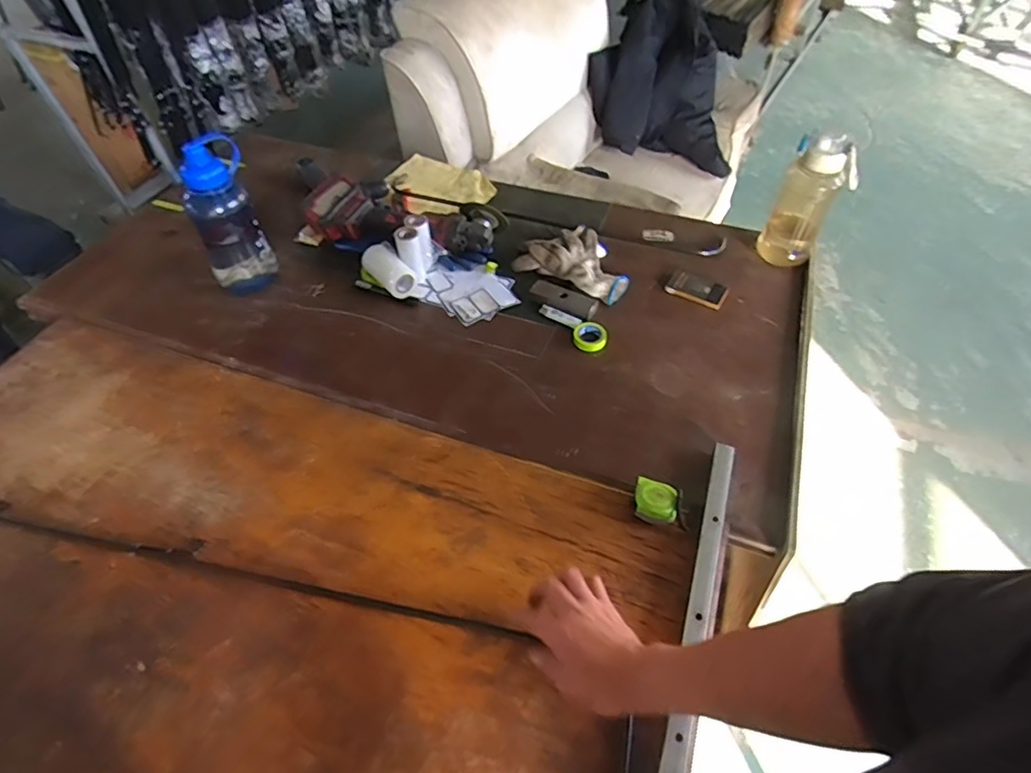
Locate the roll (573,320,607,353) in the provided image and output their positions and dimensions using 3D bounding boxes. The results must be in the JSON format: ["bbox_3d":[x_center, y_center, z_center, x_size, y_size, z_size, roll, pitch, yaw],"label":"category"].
[{"bbox_3d":[0.126,-0.087,0.949,0.053,0.016,0.056,0,52,0],"label":"roll"}]

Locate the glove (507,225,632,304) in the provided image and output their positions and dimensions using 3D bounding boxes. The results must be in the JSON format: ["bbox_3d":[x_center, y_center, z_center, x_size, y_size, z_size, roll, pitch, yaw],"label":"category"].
[{"bbox_3d":[0.125,-0.246,1.053,0.205,0.032,0.144,23,55,18],"label":"glove"}]

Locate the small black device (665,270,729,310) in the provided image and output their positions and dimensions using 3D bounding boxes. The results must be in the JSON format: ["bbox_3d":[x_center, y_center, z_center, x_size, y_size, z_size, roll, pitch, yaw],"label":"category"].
[{"bbox_3d":[0.330,-0.179,1.016,0.102,0.013,0.053,23,55,18],"label":"small black device"}]

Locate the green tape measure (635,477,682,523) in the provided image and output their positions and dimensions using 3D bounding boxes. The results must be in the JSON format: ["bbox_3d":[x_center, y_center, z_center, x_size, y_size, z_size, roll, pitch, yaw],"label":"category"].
[{"bbox_3d":[0.186,0.154,0.741,0.054,0.033,0.054,14,53,12],"label":"green tape measure"}]

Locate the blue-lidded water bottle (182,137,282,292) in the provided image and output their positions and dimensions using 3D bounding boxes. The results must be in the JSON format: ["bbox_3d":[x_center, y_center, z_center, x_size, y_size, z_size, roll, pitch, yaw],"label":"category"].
[{"bbox_3d":[-0.512,-0.301,0.989,0.117,0.251,0.095,-26,56,-18],"label":"blue-lidded water bottle"}]

